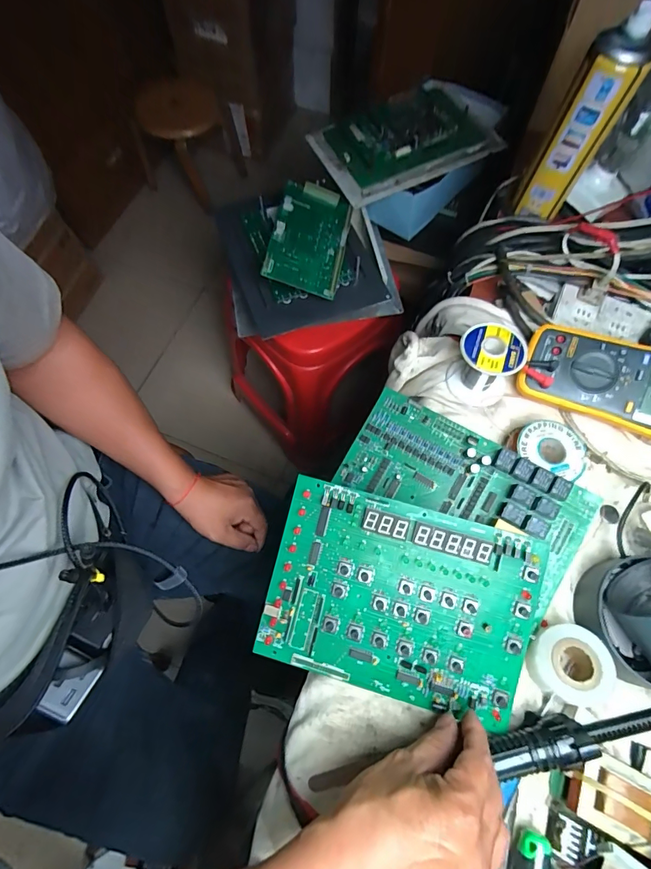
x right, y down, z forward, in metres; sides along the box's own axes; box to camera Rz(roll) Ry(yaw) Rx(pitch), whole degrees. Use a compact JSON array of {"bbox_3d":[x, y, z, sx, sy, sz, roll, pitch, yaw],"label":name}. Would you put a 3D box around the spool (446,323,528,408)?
[{"bbox_3d":[0.171,-0.074,0.438,0.066,0.071,0.060,0,69,0],"label":"spool"}]

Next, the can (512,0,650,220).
[{"bbox_3d":[0.301,-0.362,0.480,0.065,0.193,0.059,28,71,10],"label":"can"}]

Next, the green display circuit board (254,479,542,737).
[{"bbox_3d":[0.060,0.139,0.342,0.214,0.009,0.157,14,88,8],"label":"green display circuit board"}]

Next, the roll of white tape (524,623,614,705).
[{"bbox_3d":[0.207,0.193,0.344,0.056,0.033,0.058,0,69,0],"label":"roll of white tape"}]

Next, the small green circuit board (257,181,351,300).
[{"bbox_3d":[-0.025,-0.322,0.661,0.116,0.018,0.203,14,76,-9],"label":"small green circuit board"}]

